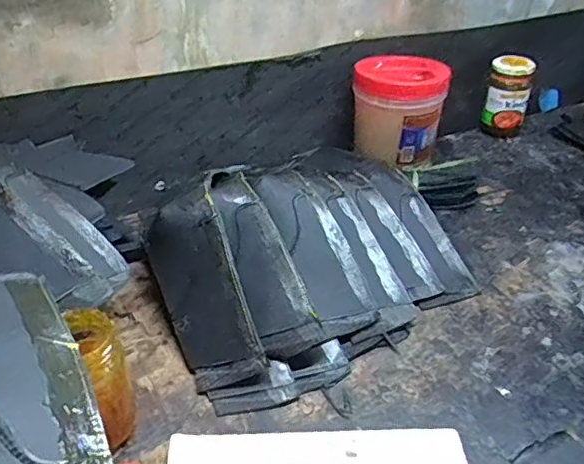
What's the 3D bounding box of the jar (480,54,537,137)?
[{"bbox_3d":[0.326,-0.205,0.881,0.063,0.114,0.055,14,38,18],"label":"jar"}]

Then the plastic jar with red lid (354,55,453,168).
[{"bbox_3d":[0.144,-0.166,0.786,0.116,0.114,0.102,8,37,10],"label":"plastic jar with red lid"}]

